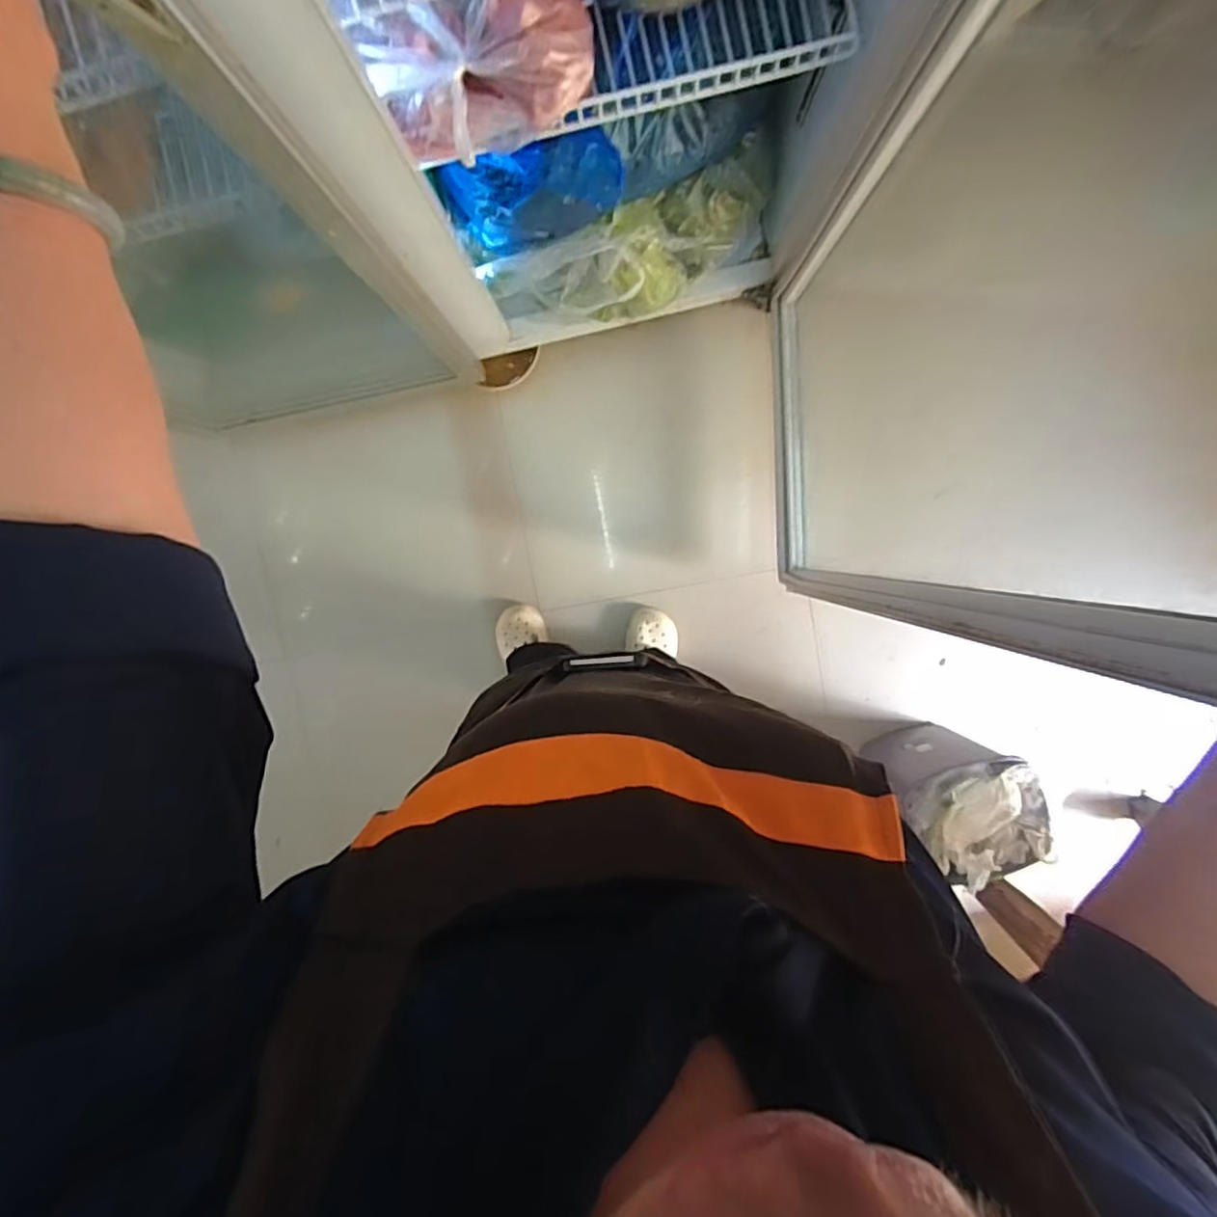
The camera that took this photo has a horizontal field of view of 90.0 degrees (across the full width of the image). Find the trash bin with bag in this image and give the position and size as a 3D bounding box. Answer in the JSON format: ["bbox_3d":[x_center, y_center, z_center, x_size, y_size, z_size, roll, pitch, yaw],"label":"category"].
[{"bbox_3d":[0.696,0.387,1.218,0.218,0.310,0.220,0,96,2],"label":"trash bin with bag"}]

